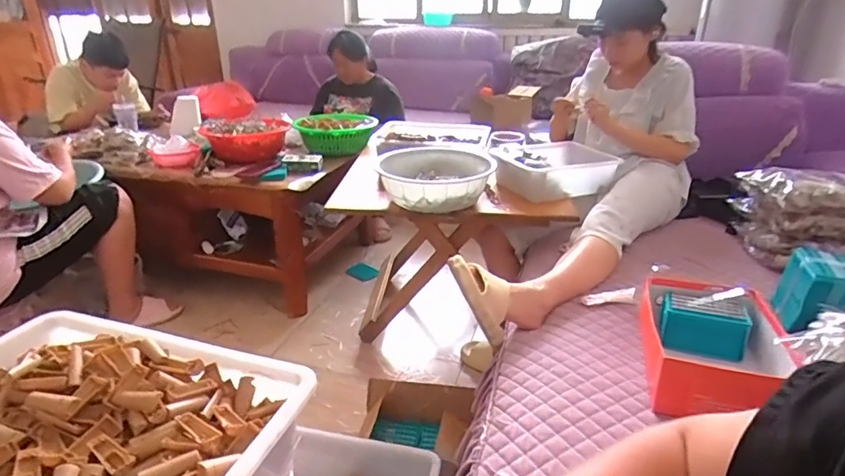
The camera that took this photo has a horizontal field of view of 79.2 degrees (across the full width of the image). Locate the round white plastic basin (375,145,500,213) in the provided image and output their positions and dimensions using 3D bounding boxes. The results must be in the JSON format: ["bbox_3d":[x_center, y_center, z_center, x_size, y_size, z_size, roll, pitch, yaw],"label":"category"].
[{"bbox_3d":[0.033,-0.162,1.419,0.325,0.105,0.348,0,24,0],"label":"round white plastic basin"}]

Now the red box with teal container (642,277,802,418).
[{"bbox_3d":[0.495,0.177,0.871,0.207,0.097,0.322,7,25,15],"label":"red box with teal container"}]

